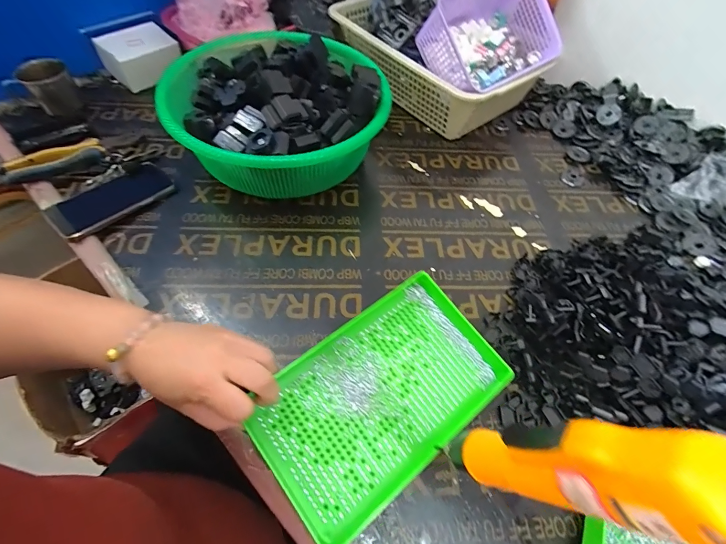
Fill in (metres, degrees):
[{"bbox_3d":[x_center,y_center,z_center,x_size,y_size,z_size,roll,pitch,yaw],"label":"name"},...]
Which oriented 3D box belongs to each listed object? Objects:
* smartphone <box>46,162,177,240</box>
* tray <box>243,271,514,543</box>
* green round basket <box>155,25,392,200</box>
[{"bbox_3d":[-0.369,-0.108,0.523,0.083,0.015,0.160,38,59,21],"label":"smartphone"},{"bbox_3d":[0.024,0.119,0.356,0.252,0.029,0.148,-33,74,-23],"label":"tray"},{"bbox_3d":[-0.125,-0.244,0.556,0.293,0.137,0.303,1,57,-2],"label":"green round basket"}]

